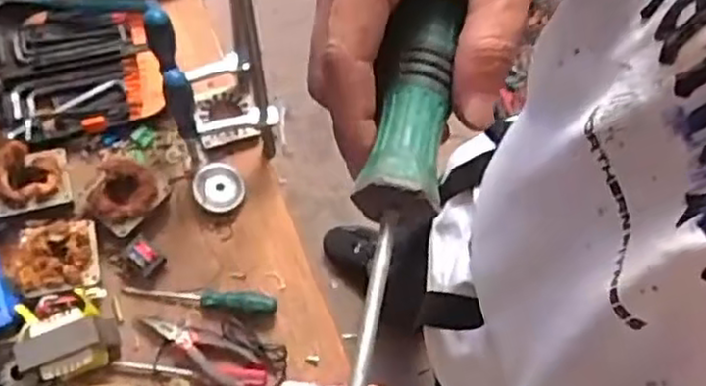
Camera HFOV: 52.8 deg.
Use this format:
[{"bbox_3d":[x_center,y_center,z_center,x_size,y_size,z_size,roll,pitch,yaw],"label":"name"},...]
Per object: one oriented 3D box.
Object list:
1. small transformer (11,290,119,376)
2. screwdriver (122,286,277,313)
[{"bbox_3d":[-0.310,0.156,0.780,0.098,0.066,0.088,-17,71,-7],"label":"small transformer"},{"bbox_3d":[-0.178,0.120,0.827,0.176,0.018,0.022,5,70,1],"label":"screwdriver"}]

